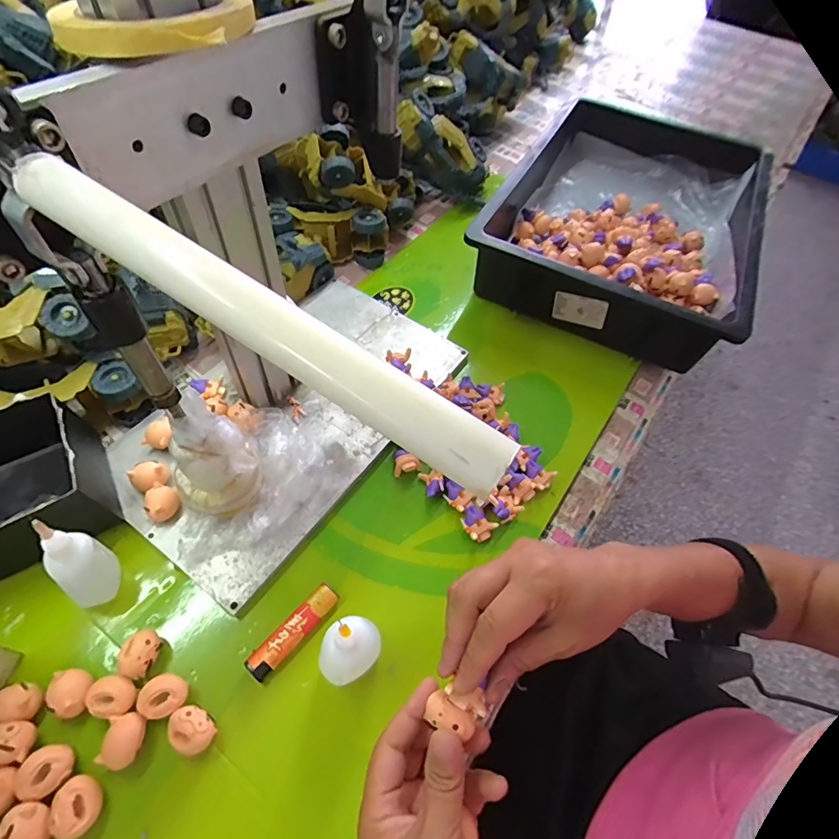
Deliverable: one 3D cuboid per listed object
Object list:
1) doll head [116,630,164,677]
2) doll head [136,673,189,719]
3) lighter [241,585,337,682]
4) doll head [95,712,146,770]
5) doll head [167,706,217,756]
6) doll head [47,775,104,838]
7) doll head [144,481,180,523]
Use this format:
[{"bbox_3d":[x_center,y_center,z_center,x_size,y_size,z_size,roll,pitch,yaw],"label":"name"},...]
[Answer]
[{"bbox_3d":[-0.205,0.174,0.347,0.022,0.022,0.031,18,57,7],"label":"doll head"},{"bbox_3d":[-0.180,0.196,0.331,0.030,0.020,0.027,16,57,6],"label":"doll head"},{"bbox_3d":[-0.098,0.164,0.367,0.020,0.010,0.080,37,61,18],"label":"lighter"},{"bbox_3d":[-0.198,0.216,0.316,0.022,0.019,0.030,9,56,1],"label":"doll head"},{"bbox_3d":[-0.155,0.213,0.321,0.031,0.024,0.024,31,59,15],"label":"doll head"},{"bbox_3d":[-0.215,0.244,0.294,0.027,0.021,0.026,34,60,17],"label":"doll head"},{"bbox_3d":[-0.223,0.074,0.406,0.027,0.023,0.028,31,59,15],"label":"doll head"}]

